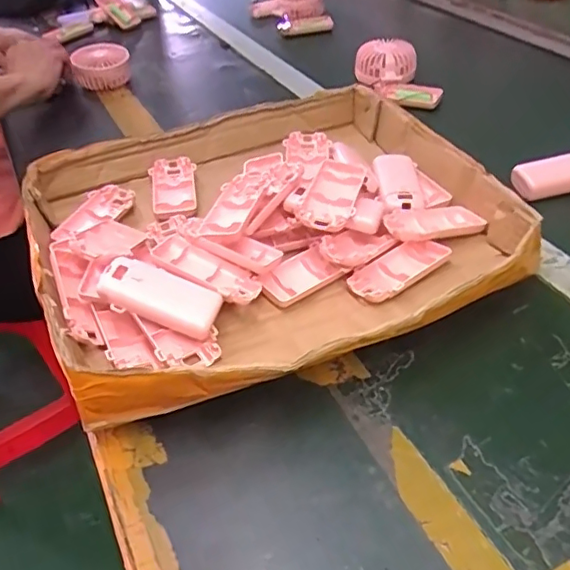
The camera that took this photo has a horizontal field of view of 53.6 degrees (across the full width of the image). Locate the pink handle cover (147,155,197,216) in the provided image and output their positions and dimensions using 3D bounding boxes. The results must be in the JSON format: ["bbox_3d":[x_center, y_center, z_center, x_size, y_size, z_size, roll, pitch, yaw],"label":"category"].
[{"bbox_3d":[-0.123,-0.109,0.624,0.049,0.025,0.087,-11,43,-5],"label":"pink handle cover"}]

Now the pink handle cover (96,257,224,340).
[{"bbox_3d":[-0.097,0.009,0.443,0.093,0.026,0.036,22,45,-6],"label":"pink handle cover"}]

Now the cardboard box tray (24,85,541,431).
[{"bbox_3d":[-0.011,-0.056,0.539,0.398,0.088,0.372,-20,45,-14],"label":"cardboard box tray"}]

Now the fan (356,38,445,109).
[{"bbox_3d":[0.155,-0.292,0.776,0.085,0.053,0.133,-15,44,-9],"label":"fan"}]

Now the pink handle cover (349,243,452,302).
[{"bbox_3d":[0.102,-0.014,0.501,0.097,0.013,0.045,-30,48,-23],"label":"pink handle cover"}]

